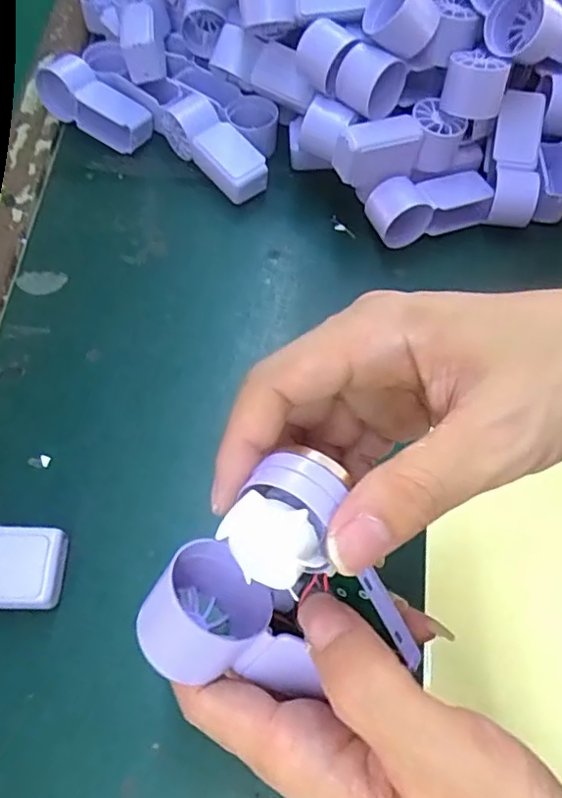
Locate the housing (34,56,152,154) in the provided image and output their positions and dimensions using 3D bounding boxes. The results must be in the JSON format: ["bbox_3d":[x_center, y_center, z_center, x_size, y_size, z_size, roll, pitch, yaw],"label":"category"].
[{"bbox_3d":[-0.147,-0.230,0.465,0.097,0.034,0.038,33,67,14],"label":"housing"}]

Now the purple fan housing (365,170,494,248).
[{"bbox_3d":[0.106,-0.136,0.425,0.085,0.037,0.034,-12,64,-8],"label":"purple fan housing"}]

